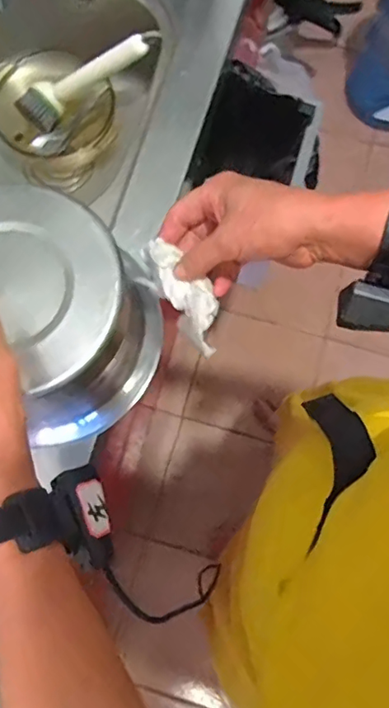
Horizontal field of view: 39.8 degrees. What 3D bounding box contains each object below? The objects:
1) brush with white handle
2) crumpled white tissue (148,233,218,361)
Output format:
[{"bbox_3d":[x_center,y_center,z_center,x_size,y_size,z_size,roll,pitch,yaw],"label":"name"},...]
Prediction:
[{"bbox_3d":[-0.156,-0.389,0.761,0.241,0.049,0.042,-13,73,31],"label":"brush with white handle"},{"bbox_3d":[-0.003,-0.047,0.422,0.033,0.019,0.098,-32,99,-8],"label":"crumpled white tissue"}]

